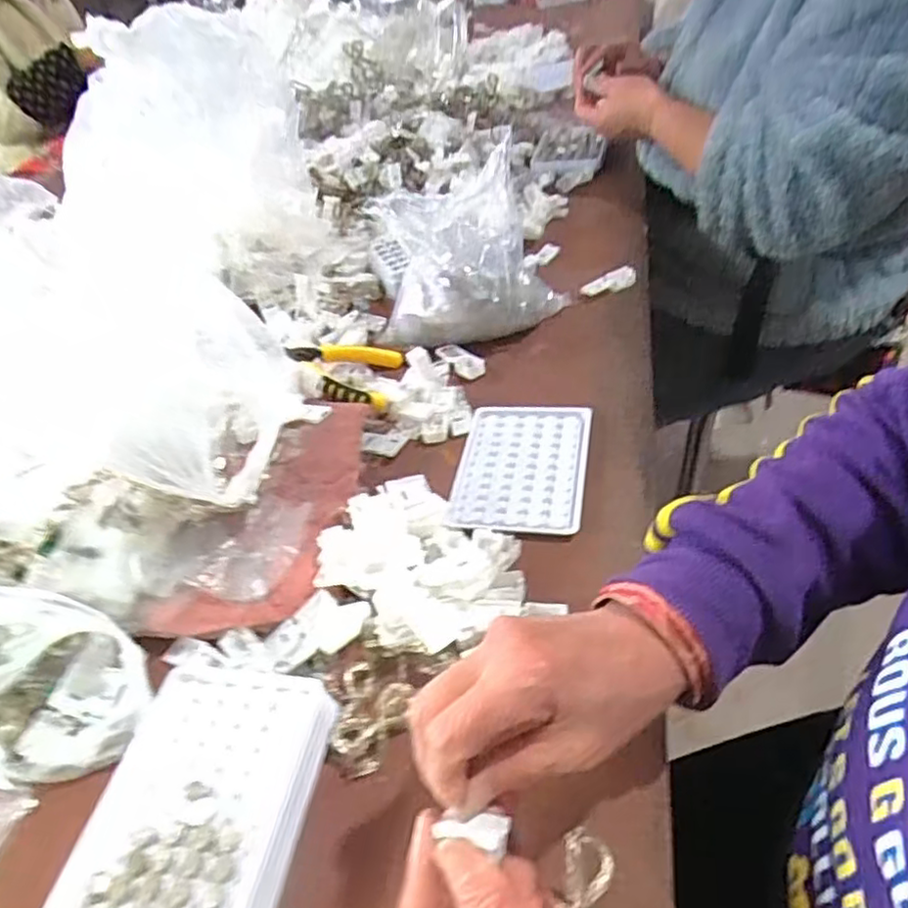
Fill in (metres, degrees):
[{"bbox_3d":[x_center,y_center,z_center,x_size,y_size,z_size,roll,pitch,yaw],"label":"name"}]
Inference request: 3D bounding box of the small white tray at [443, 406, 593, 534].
[{"bbox_3d":[0.051,0.009,0.510,0.097,0.013,0.127,5,43,13],"label":"small white tray"}]

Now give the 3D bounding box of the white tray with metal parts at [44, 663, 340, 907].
[{"bbox_3d":[-0.126,0.173,0.347,0.107,0.027,0.144,3,43,11],"label":"white tray with metal parts"}]

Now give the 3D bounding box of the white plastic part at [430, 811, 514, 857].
[{"bbox_3d":[0.008,0.150,0.267,0.028,0.005,0.015,4,43,6],"label":"white plastic part"}]

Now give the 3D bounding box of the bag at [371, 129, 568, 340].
[{"bbox_3d":[0.016,-0.181,0.627,0.173,0.134,0.102,-7,43,2],"label":"bag"}]

